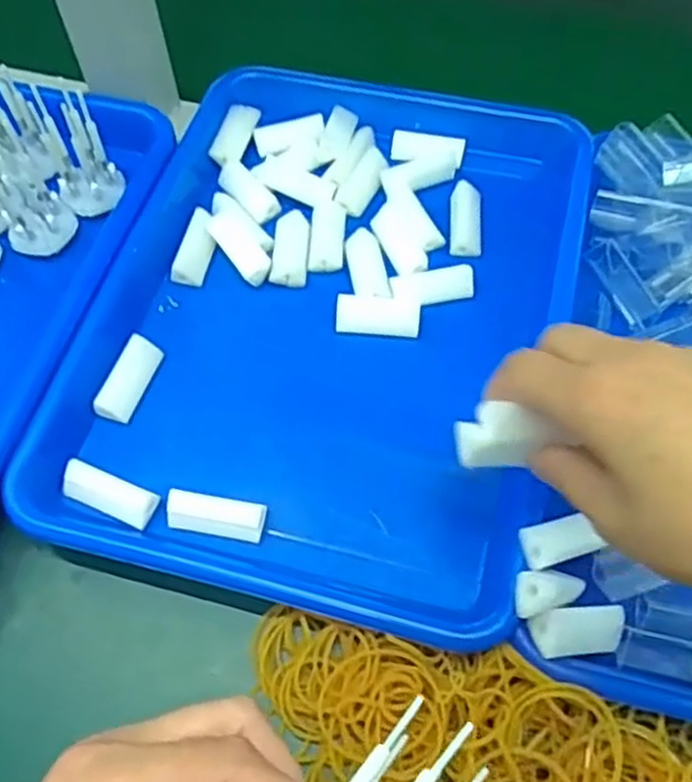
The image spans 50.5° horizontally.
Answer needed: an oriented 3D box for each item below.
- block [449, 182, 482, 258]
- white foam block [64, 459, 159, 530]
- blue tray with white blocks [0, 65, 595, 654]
[{"bbox_3d":[0.072,-0.103,0.441,0.019,0.012,0.047,4,61,3],"label":"block"},{"bbox_3d":[-0.115,0.051,0.359,0.046,0.016,0.018,21,63,12],"label":"white foam block"},{"bbox_3d":[-0.004,-0.050,0.410,0.246,0.038,0.334,11,63,10],"label":"blue tray with white blocks"}]

